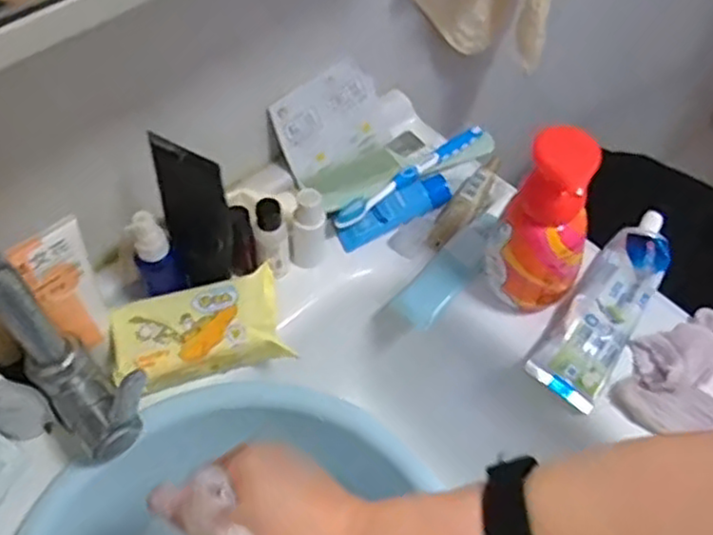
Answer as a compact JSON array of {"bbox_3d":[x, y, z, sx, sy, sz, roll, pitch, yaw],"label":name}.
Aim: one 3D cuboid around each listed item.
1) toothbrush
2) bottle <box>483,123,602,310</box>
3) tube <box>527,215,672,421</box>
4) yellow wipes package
[{"bbox_3d":[0.050,-0.084,0.647,0.178,0.020,0.021,-39,64,-25],"label":"toothbrush"},{"bbox_3d":[0.139,-0.031,0.530,0.068,0.149,0.054,14,56,8],"label":"bottle"},{"bbox_3d":[0.204,0.027,0.579,0.058,0.042,0.172,30,59,19],"label":"tube"},{"bbox_3d":[-0.118,0.046,0.542,0.126,0.029,0.076,-16,56,-12],"label":"yellow wipes package"}]

